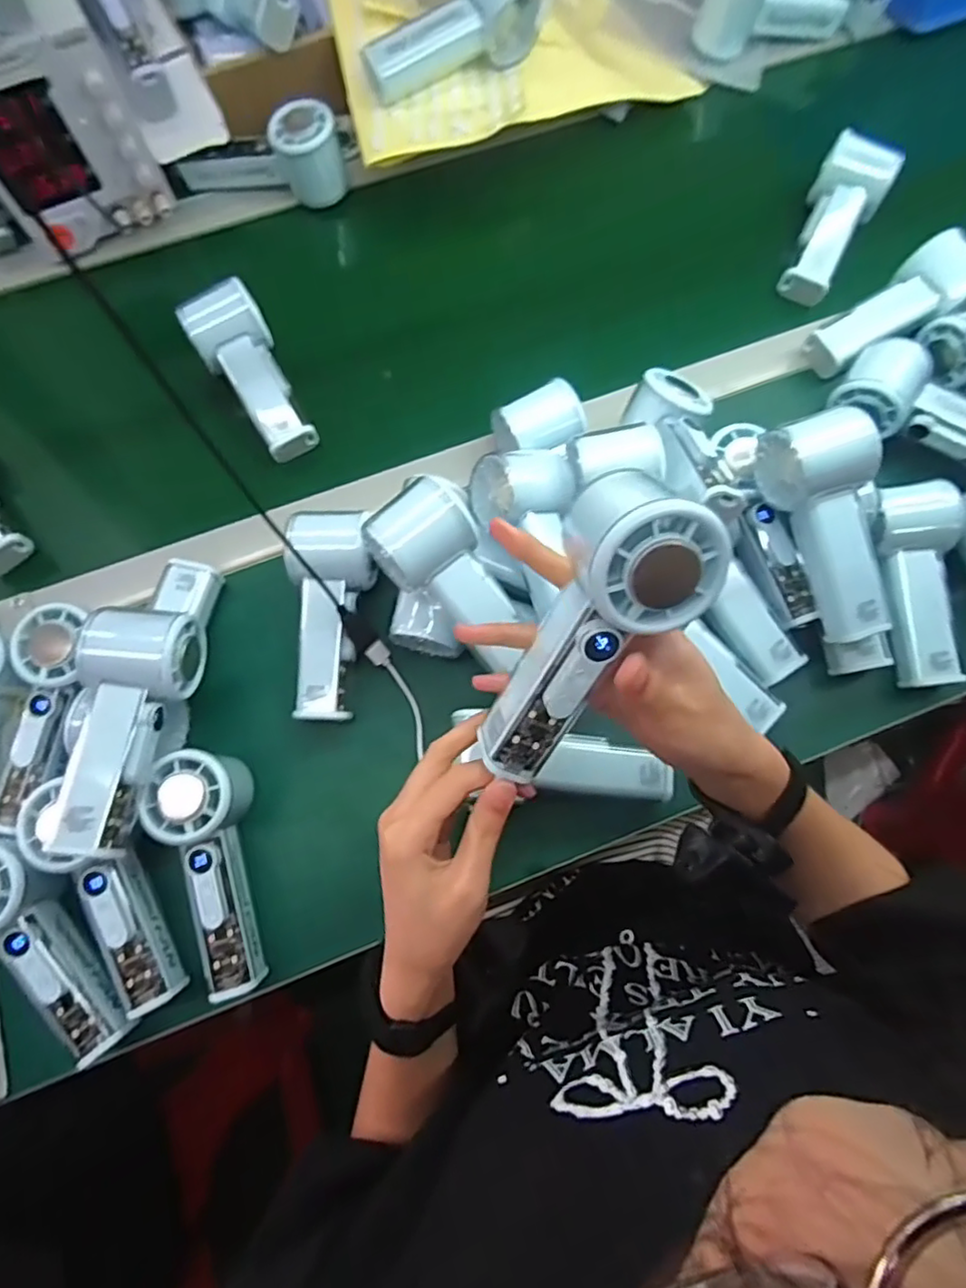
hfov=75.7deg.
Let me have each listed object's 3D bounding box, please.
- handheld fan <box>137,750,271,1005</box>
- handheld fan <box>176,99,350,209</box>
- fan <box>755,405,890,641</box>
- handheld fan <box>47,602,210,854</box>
[{"bbox_3d":[-0.171,0.143,0.407,0.053,0.050,0.150,-14,89,-3],"label":"handheld fan"},{"bbox_3d":[-0.204,-0.456,0.576,0.152,0.062,0.052,5,74,2],"label":"handheld fan"},{"bbox_3d":[0.235,-0.077,0.418,0.056,0.048,0.150,-16,93,-4],"label":"fan"},{"bbox_3d":[-0.219,0.052,0.391,0.057,0.055,0.147,2,74,1],"label":"handheld fan"}]

